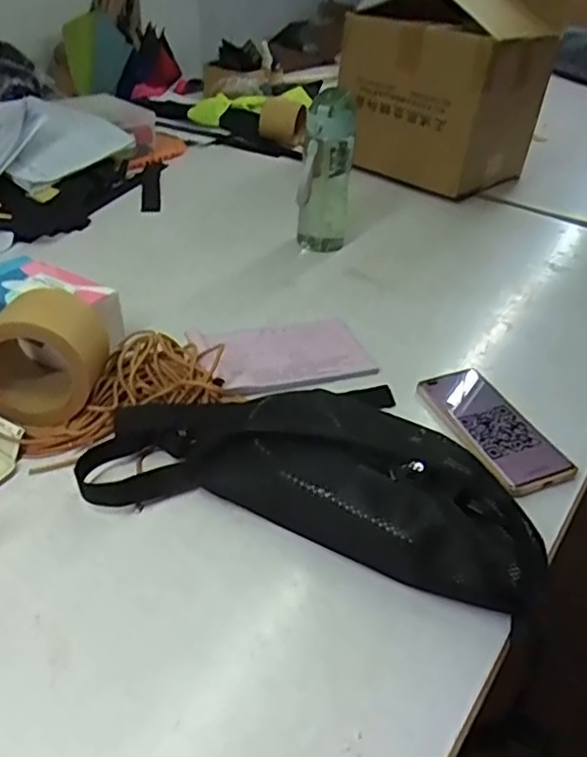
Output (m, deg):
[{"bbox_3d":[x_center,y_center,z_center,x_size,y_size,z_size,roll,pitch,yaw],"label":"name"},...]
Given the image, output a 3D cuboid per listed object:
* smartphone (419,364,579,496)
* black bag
[{"bbox_3d":[0.194,0.046,0.617,0.080,0.015,0.170,-10,40,-19],"label":"smartphone"},{"bbox_3d":[0.021,0.067,0.519,0.365,0.074,0.157,13,38,11],"label":"black bag"}]

